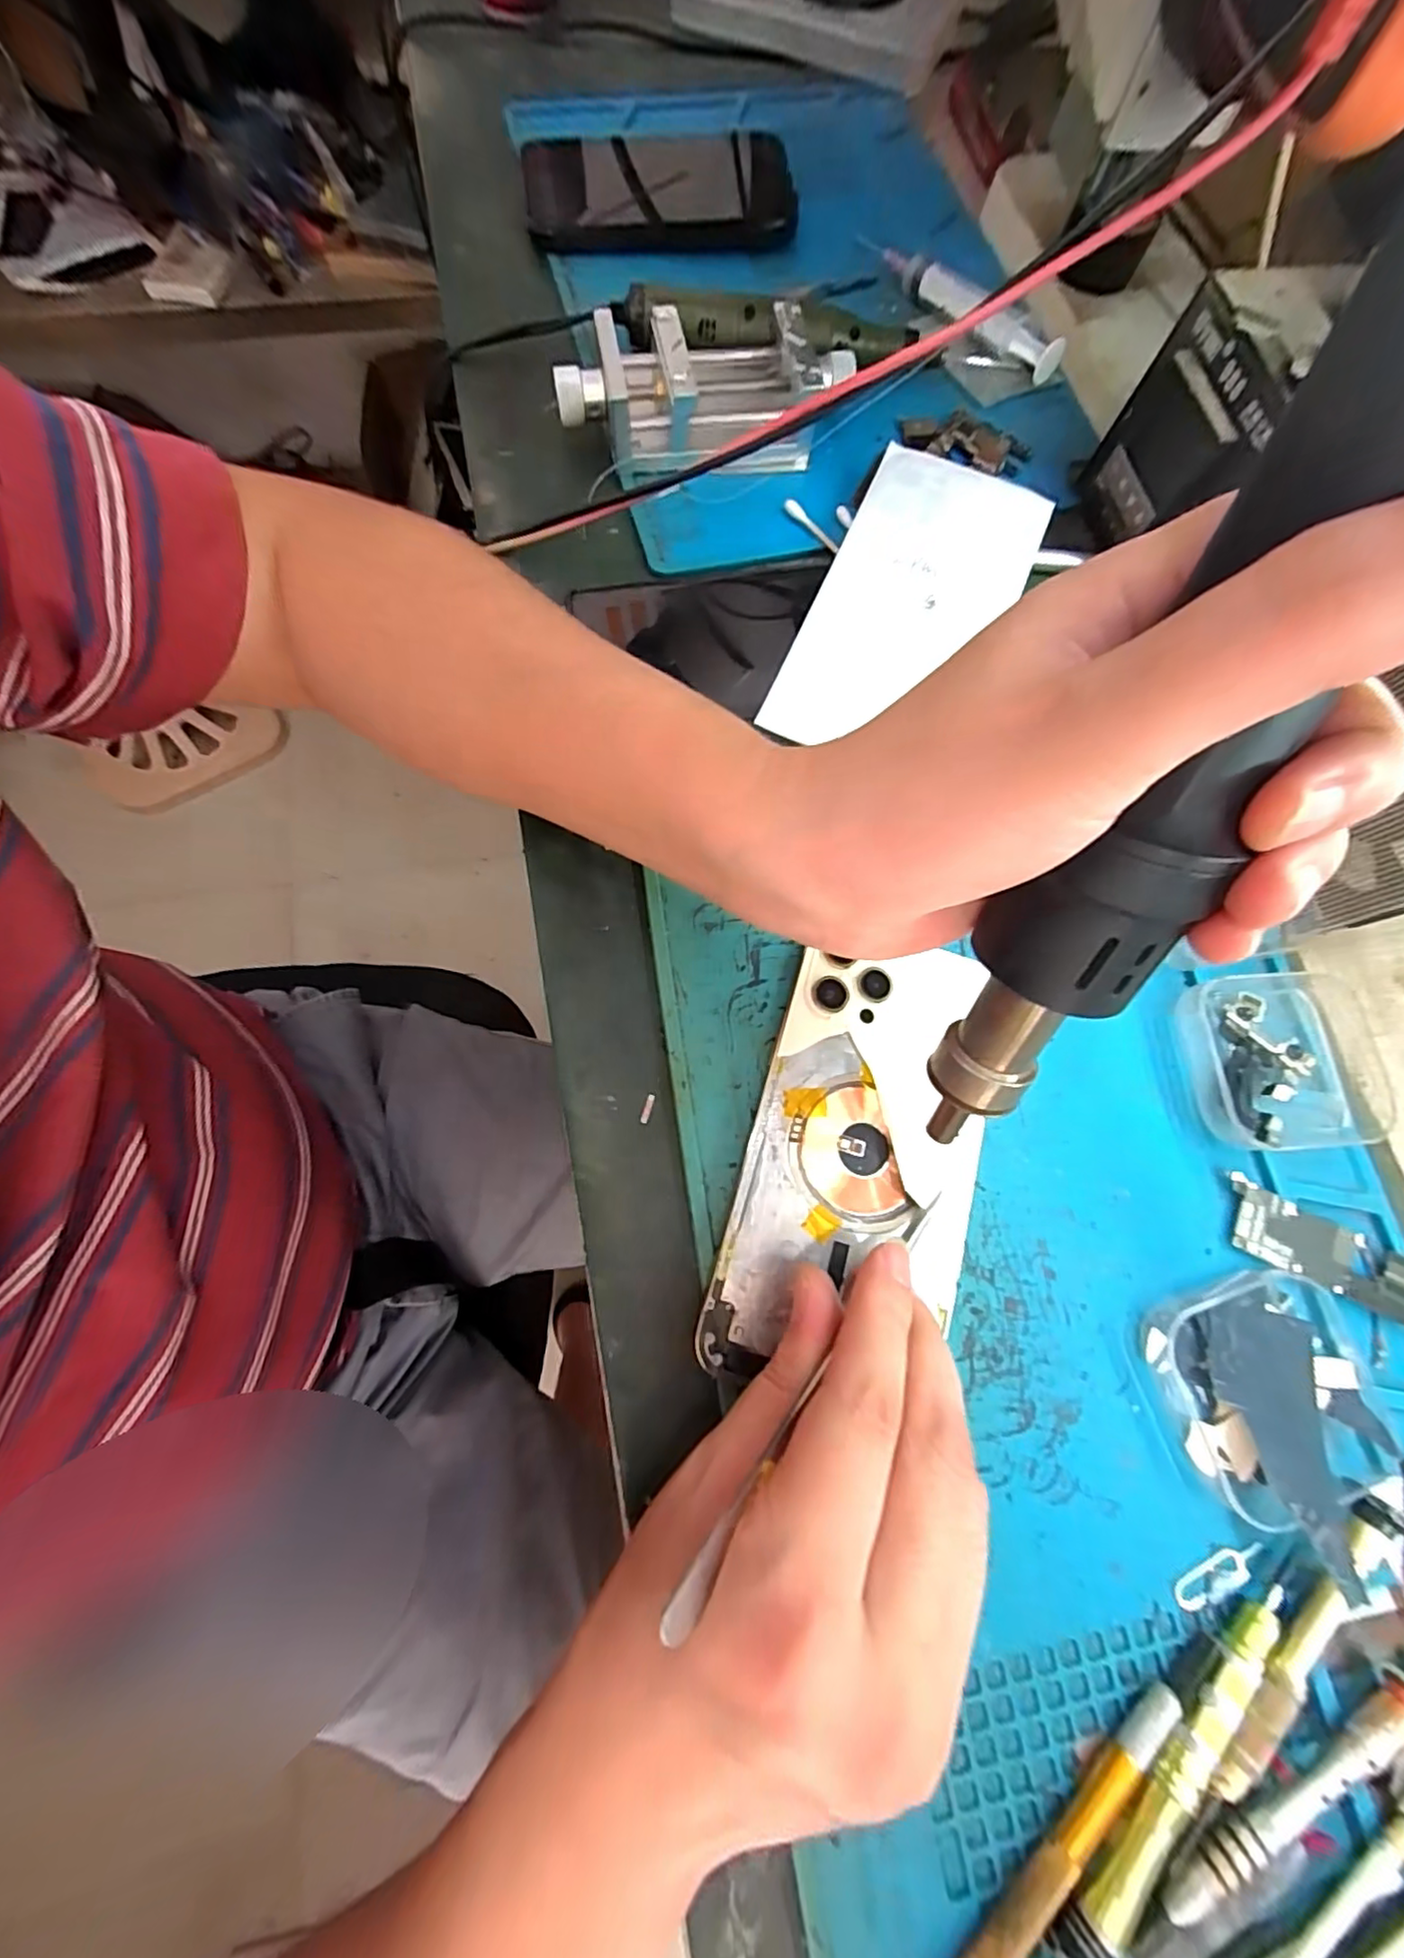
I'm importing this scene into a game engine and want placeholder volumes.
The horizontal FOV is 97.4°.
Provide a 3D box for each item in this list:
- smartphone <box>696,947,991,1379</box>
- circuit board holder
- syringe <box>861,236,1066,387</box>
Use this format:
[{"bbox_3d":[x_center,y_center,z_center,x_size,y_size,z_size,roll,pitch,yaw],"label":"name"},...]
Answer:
[{"bbox_3d":[0.057,0.059,0.211,0.077,0.012,0.150,17,75,3],"label":"smartphone"},{"bbox_3d":[0.003,-0.277,0.292,0.138,0.034,0.058,-10,76,-6],"label":"circuit board holder"},{"bbox_3d":[0.132,-0.368,0.331,0.018,0.023,0.148,-36,80,-12],"label":"syringe"}]

